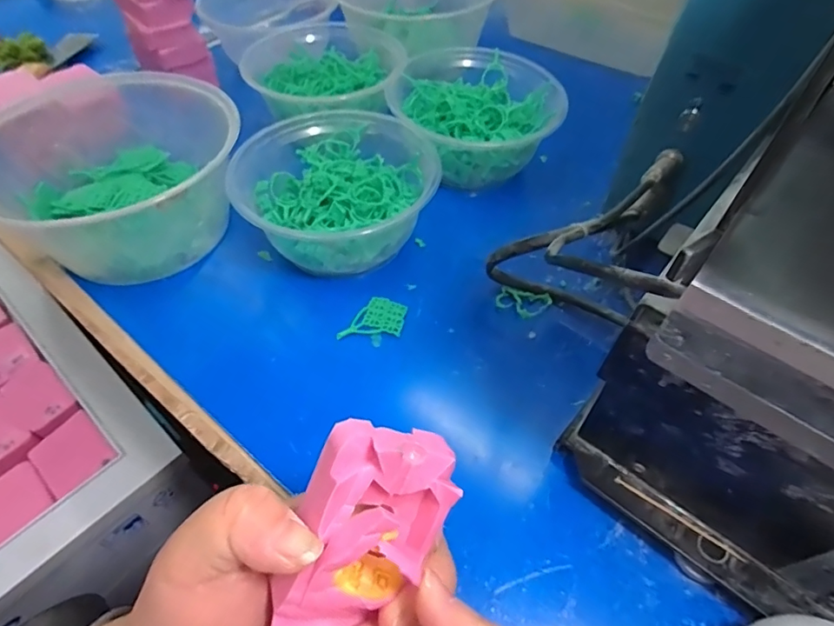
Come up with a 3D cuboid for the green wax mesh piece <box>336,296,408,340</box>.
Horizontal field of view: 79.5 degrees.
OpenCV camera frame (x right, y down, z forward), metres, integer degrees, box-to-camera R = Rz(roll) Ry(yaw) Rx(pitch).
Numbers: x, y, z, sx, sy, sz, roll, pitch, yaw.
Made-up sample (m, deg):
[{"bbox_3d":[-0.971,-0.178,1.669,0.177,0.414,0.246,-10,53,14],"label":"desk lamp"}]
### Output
[{"bbox_3d":[-0.027,0.004,0.321,0.037,0.005,0.034,10,53,7],"label":"green wax mesh piece"}]

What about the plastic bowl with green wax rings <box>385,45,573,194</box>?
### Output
[{"bbox_3d":[0.045,-0.155,0.402,0.125,0.054,0.121,0,52,0],"label":"plastic bowl with green wax rings"}]

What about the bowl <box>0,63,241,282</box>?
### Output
[{"bbox_3d":[-0.204,-0.101,0.351,0.154,0.070,0.166,0,52,0],"label":"bowl"}]

